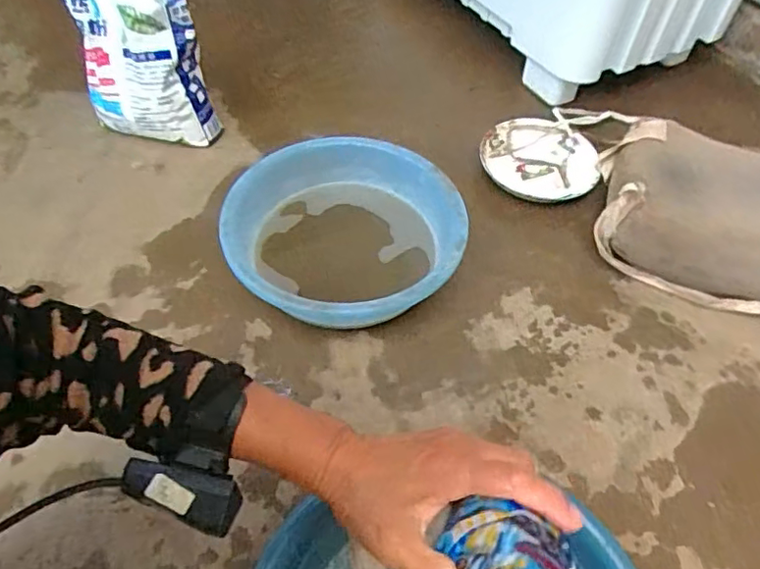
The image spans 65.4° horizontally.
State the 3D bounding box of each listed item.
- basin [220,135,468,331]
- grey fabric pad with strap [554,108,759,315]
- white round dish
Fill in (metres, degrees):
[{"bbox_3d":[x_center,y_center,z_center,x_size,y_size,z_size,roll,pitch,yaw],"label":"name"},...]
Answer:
[{"bbox_3d":[-0.046,-0.064,0.797,0.296,0.096,0.296,0,53,-1],"label":"basin"},{"bbox_3d":[0.474,-0.093,0.817,0.320,0.115,0.217,13,54,9],"label":"grey fabric pad with strap"},{"bbox_3d":[0.264,-0.205,0.967,0.183,0.034,0.156,31,58,21],"label":"white round dish"}]

